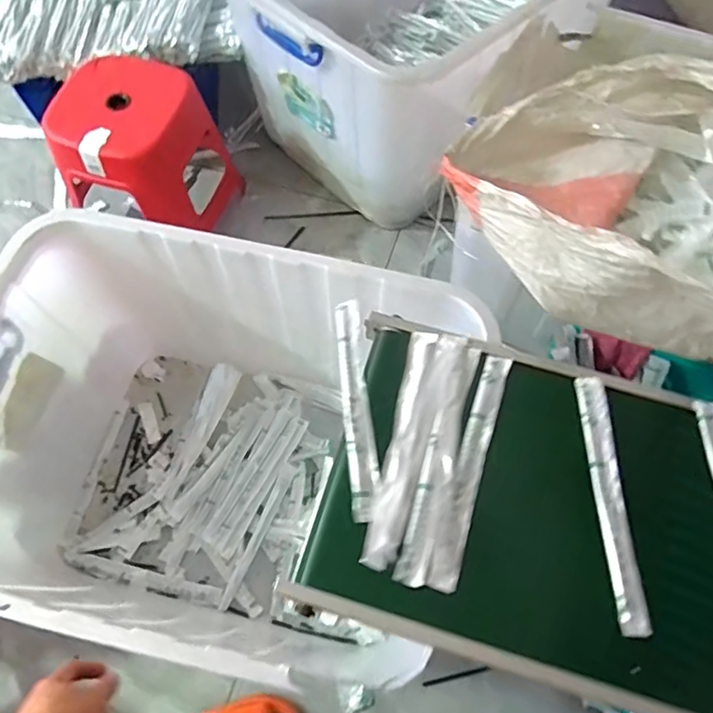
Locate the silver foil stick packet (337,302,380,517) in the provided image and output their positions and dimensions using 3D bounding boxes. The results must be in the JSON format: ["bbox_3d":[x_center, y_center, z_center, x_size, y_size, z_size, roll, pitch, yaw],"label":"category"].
[{"bbox_3d":[0.000,0.052,0.688,0.033,0.011,0.282,2,59,-12],"label":"silver foil stick packet"}]

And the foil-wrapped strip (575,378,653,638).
[{"bbox_3d":[0.280,0.151,0.636,0.032,0.014,0.278,1,65,0],"label":"foil-wrapped strip"}]

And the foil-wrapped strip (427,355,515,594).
[{"bbox_3d":[0.130,0.119,0.651,0.032,0.012,0.280,18,66,8],"label":"foil-wrapped strip"}]

